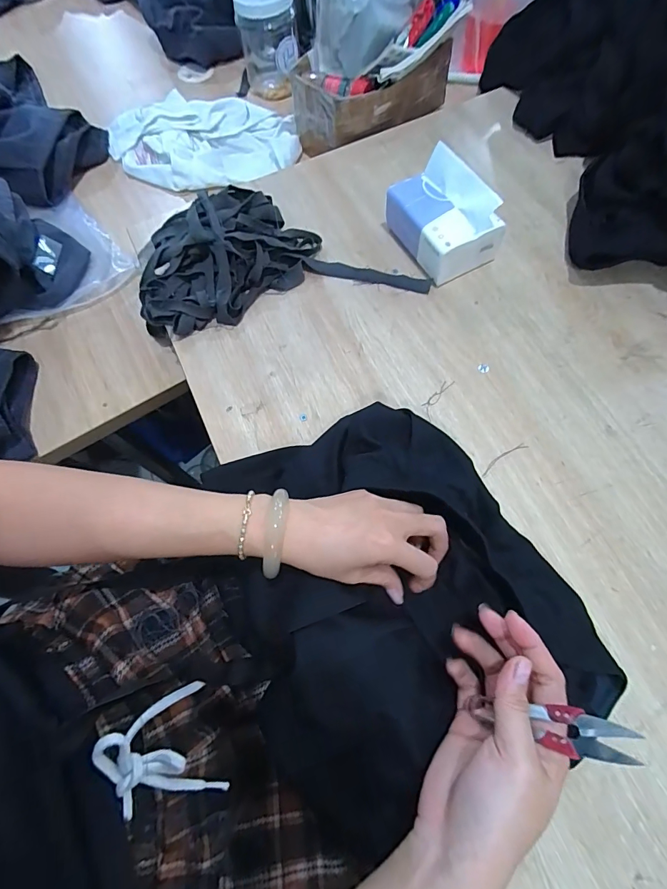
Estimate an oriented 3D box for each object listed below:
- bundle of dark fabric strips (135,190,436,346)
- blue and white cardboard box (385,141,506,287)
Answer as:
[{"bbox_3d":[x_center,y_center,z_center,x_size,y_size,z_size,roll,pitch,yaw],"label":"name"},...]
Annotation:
[{"bbox_3d":[-0.074,-0.225,0.483,0.338,0.062,0.153,-15,69,-3],"label":"bundle of dark fabric strips"},{"bbox_3d":[0.123,-0.264,0.476,0.089,0.082,0.121,-34,71,-10],"label":"blue and white cardboard box"}]

